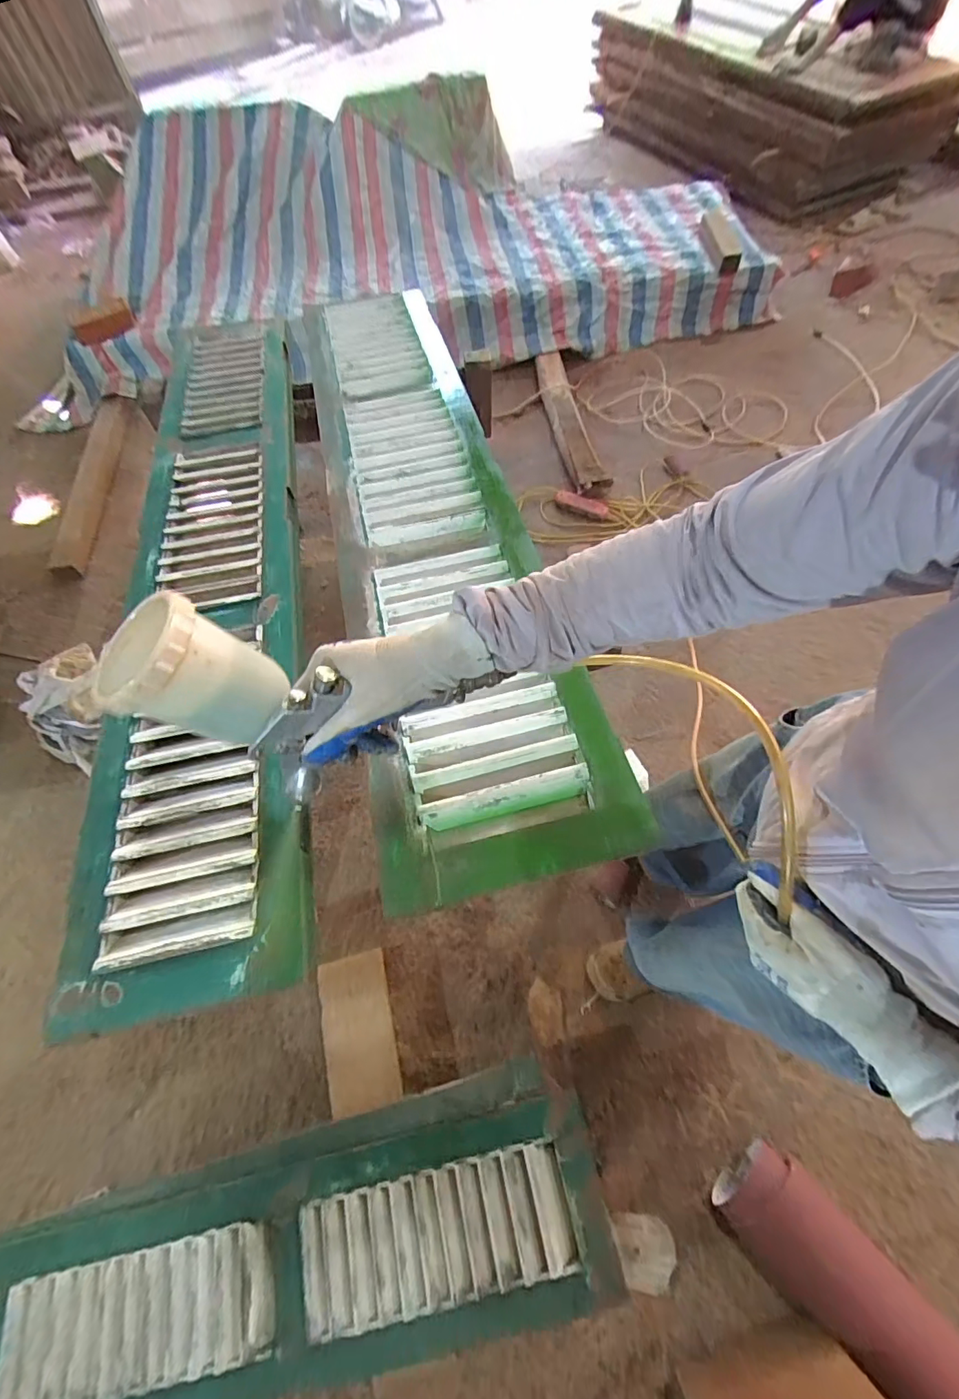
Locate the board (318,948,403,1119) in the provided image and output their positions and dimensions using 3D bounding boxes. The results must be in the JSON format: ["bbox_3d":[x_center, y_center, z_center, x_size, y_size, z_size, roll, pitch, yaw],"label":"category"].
[{"bbox_3d":[-0.271,0.736,1.145,0.149,0.020,0.289,-6,65,-22],"label":"board"}]

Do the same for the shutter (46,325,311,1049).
[{"bbox_3d":[-0.485,-0.328,0.955,0.270,0.042,1.571,-12,58,-4],"label":"shutter"}]

